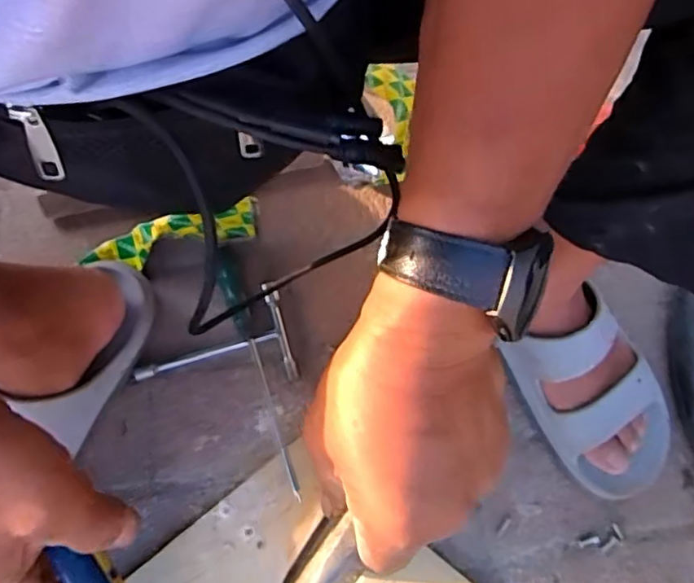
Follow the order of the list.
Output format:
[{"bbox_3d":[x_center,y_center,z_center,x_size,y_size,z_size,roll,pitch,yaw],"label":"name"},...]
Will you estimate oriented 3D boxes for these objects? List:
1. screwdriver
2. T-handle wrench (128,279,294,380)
[{"bbox_3d":[-0.084,0.067,0.555,0.019,0.024,0.238,-17,73,-7],"label":"screwdriver"},{"bbox_3d":[-0.125,0.051,0.571,0.142,0.009,0.095,-14,72,-7],"label":"T-handle wrench"}]

